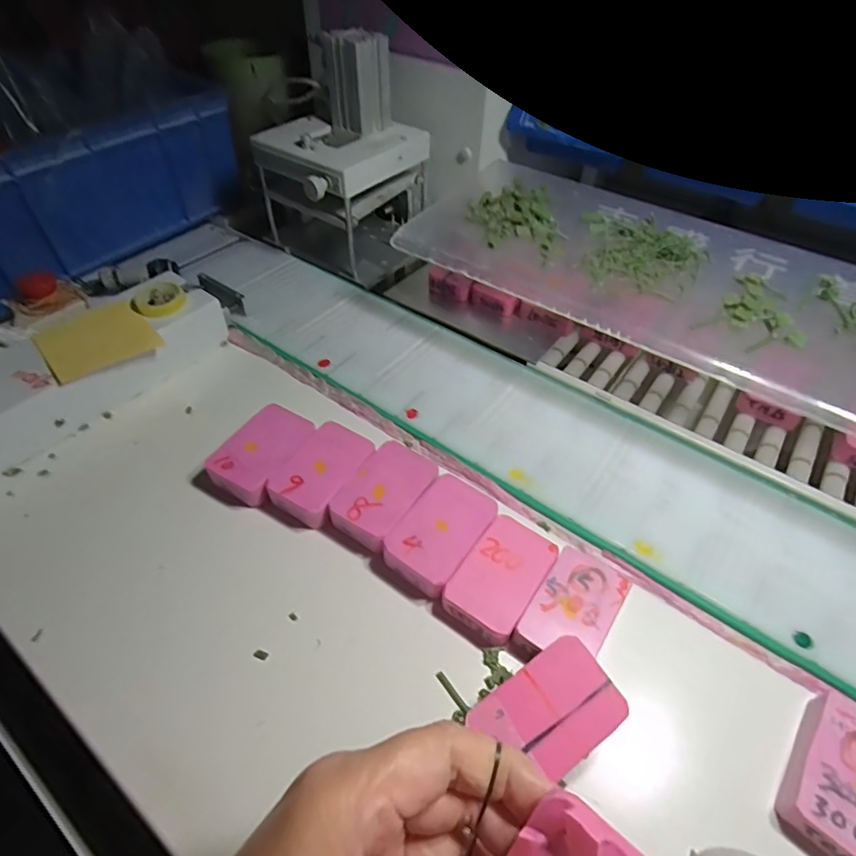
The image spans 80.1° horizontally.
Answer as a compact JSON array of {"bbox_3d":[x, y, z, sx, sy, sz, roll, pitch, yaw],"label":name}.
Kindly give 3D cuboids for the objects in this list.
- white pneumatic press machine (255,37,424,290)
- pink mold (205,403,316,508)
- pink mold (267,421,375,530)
[{"bbox_3d":[-0.087,-0.273,0.512,0.138,0.176,0.158,28,53,20],"label":"white pneumatic press machine"},{"bbox_3d":[-0.117,0.019,0.365,0.046,0.029,0.070,24,51,17],"label":"pink mold"},{"bbox_3d":[-0.072,0.031,0.356,0.045,0.019,0.071,24,51,17],"label":"pink mold"}]

